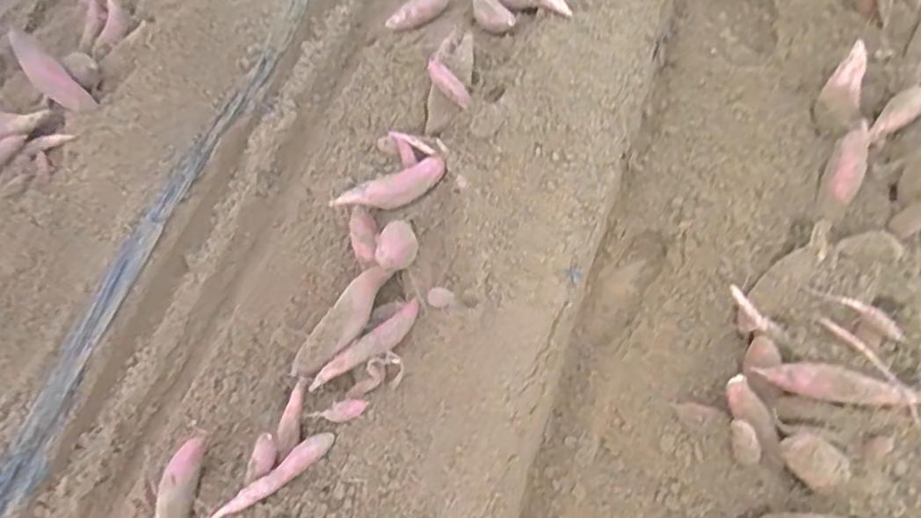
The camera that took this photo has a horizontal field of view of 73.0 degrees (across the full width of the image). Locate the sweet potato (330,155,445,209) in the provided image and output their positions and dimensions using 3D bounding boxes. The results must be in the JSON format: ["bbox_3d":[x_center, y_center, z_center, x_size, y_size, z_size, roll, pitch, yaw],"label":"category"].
[{"bbox_3d":[-0.149,-0.159,1.368,0.271,0.054,0.074,-23,65,-24],"label":"sweet potato"}]

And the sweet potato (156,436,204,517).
[{"bbox_3d":[-0.529,0.457,1.158,0.062,0.062,0.241,5,78,5],"label":"sweet potato"}]

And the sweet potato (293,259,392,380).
[{"bbox_3d":[-0.233,0.128,1.271,0.091,0.095,0.281,27,72,16],"label":"sweet potato"}]

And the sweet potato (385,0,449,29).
[{"bbox_3d":[-0.104,-0.664,1.663,0.192,0.048,0.071,-38,70,-12],"label":"sweet potato"}]

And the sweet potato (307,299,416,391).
[{"bbox_3d":[-0.177,0.181,1.232,0.268,0.050,0.061,-42,67,-15],"label":"sweet potato"}]

